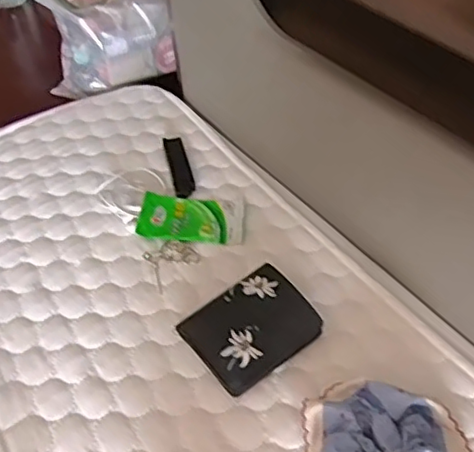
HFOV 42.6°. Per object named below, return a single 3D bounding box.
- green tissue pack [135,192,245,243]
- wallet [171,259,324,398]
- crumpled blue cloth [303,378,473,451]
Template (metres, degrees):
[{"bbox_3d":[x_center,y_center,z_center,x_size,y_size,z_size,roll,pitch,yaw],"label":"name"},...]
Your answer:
[{"bbox_3d":[-0.051,-0.013,0.706,0.117,0.017,0.073,1,47,5],"label":"green tissue pack"},{"bbox_3d":[0.014,0.097,0.585,0.112,0.036,0.093,-30,52,-22],"label":"wallet"},{"bbox_3d":[0.122,0.178,0.490,0.135,0.058,0.103,10,49,13],"label":"crumpled blue cloth"}]

